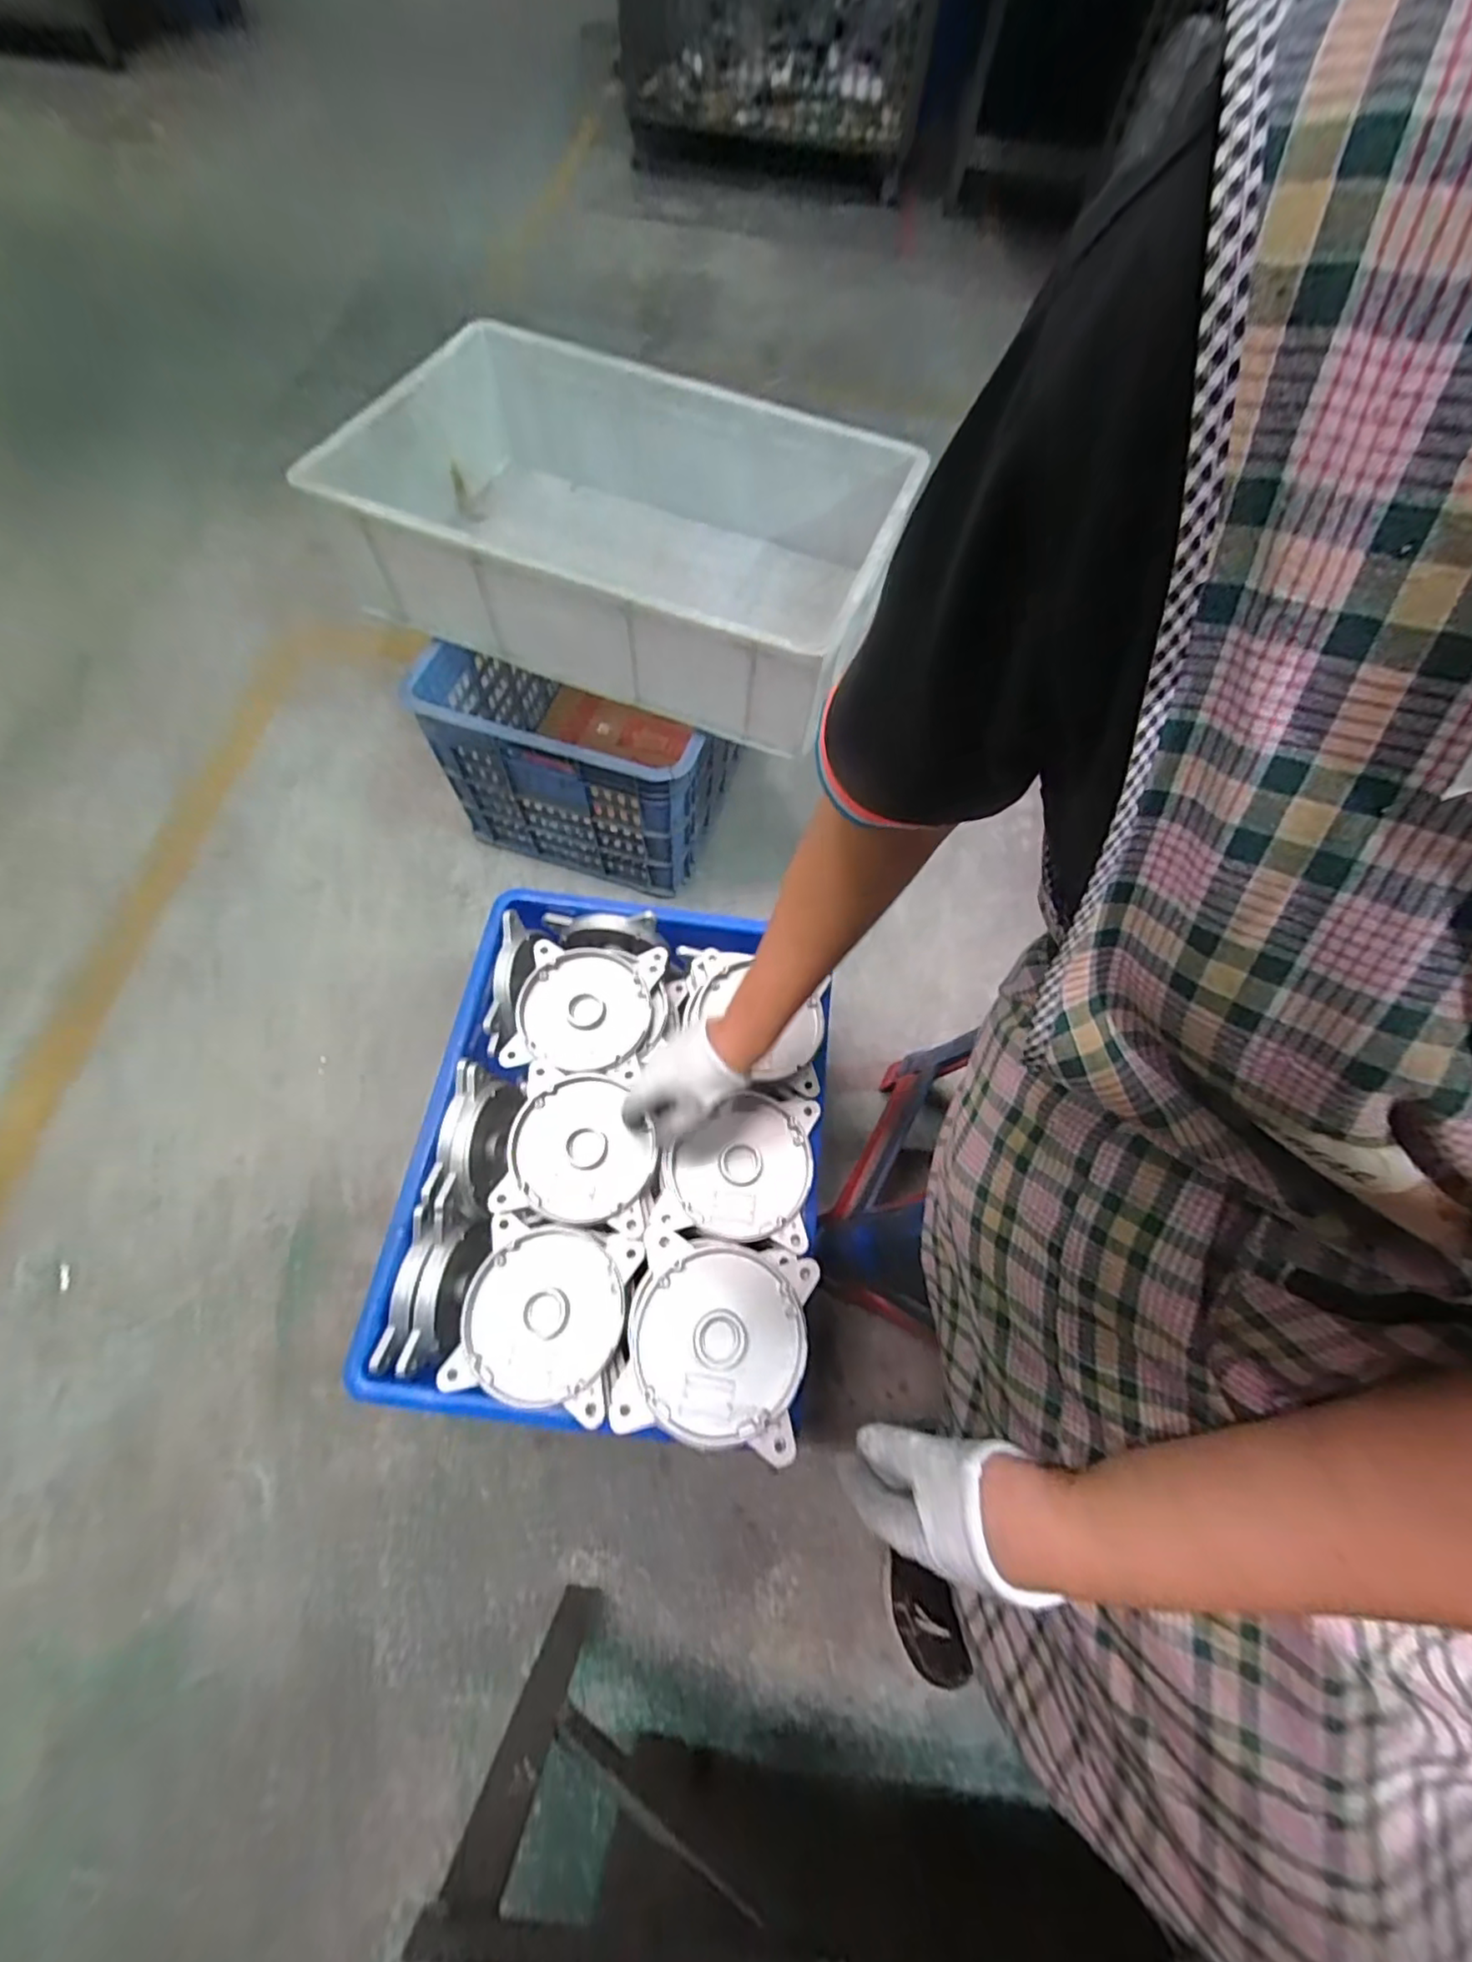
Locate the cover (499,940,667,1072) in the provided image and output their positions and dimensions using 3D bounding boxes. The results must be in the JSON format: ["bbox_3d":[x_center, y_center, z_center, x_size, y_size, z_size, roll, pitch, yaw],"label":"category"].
[{"bbox_3d":[-0.165,0.025,0.700,0.143,0.030,0.156,1,66,-3],"label":"cover"}]

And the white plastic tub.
[{"bbox_3d":[-0.168,-0.654,0.940,0.760,0.221,0.511,21,66,5],"label":"white plastic tub"}]

